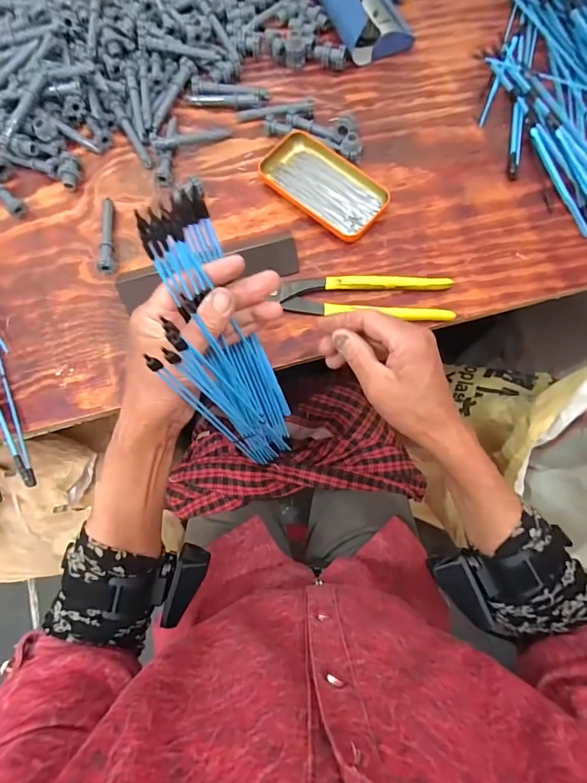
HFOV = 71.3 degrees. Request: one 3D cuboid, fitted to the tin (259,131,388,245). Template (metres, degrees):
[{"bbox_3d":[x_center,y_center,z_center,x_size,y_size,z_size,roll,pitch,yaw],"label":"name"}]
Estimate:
[{"bbox_3d":[0.035,-0.235,0.461,0.144,0.020,0.077,41,80,11],"label":"tin"}]

